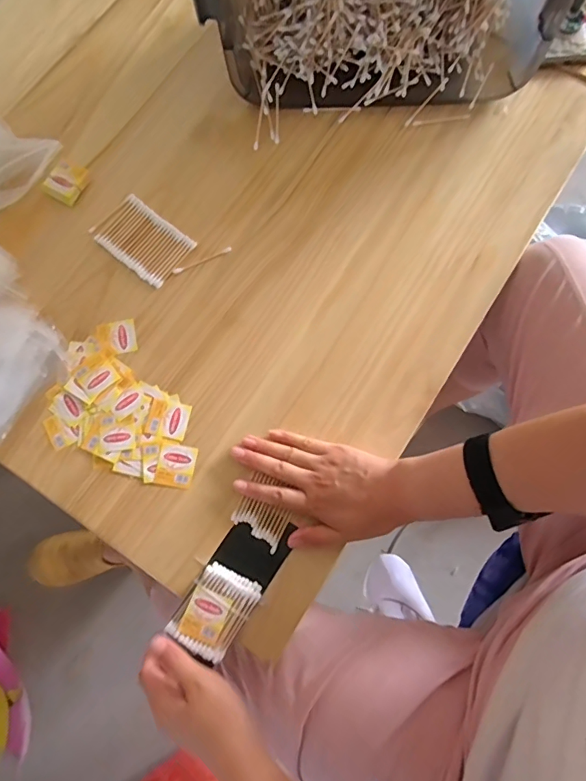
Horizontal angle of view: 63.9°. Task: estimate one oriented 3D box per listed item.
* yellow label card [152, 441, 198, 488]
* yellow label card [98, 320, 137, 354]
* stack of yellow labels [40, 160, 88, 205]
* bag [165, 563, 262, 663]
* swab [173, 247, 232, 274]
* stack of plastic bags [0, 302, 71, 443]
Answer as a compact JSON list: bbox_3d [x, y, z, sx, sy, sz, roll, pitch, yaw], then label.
[{"bbox_3d":[-0.123,0.078,0.494,0.039,0.004,0.043,11,79,1],"label":"yellow label card"},{"bbox_3d":[-0.198,-0.060,0.530,0.040,0.004,0.041,-12,75,-2],"label":"yellow label card"},{"bbox_3d":[-0.272,-0.253,0.564,0.046,0.009,0.052,30,80,4],"label":"stack of yellow labels"},{"bbox_3d":[-0.075,0.212,0.457,0.061,0.019,0.076,33,81,5],"label":"bag"},{"bbox_3d":[-0.105,-0.151,0.547,0.073,0.004,0.007,-24,81,-5],"label":"swab"},{"bbox_3d":[-0.320,-0.020,0.511,0.108,0.019,0.144,37,81,6],"label":"stack of plastic bags"}]

